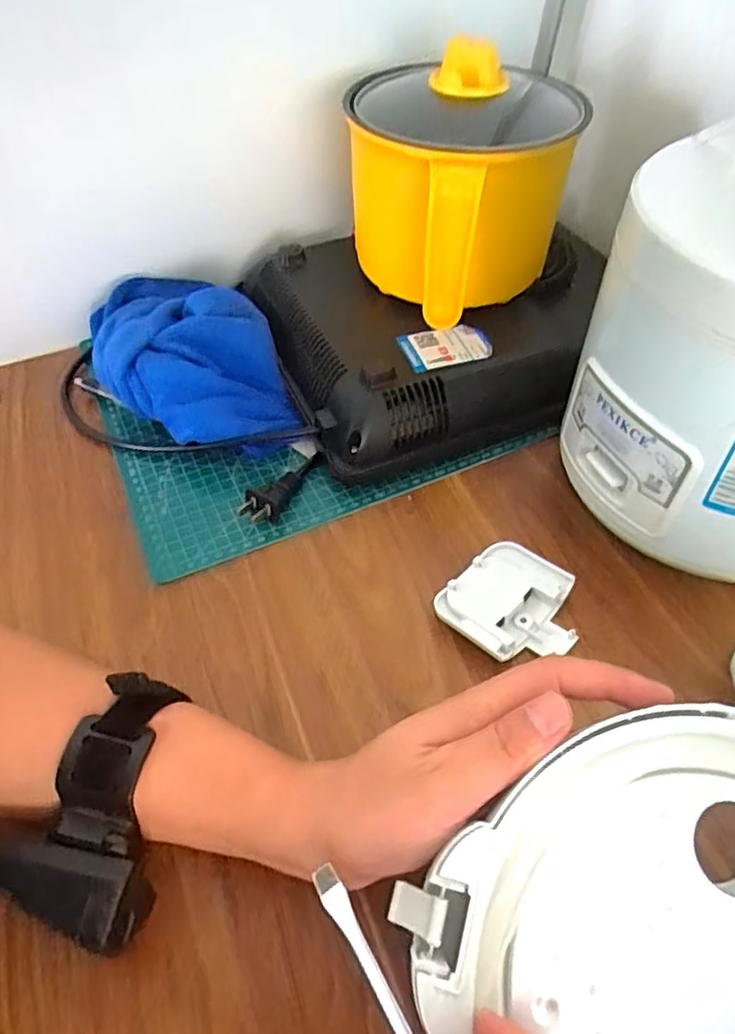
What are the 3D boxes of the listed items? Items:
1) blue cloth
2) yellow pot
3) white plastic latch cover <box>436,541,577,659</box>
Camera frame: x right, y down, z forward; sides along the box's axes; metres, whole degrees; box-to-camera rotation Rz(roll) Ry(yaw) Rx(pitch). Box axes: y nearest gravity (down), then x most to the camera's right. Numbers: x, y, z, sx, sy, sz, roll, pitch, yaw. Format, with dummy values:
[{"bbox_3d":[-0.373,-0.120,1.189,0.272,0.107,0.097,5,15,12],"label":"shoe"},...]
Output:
[{"bbox_3d":[-0.144,-0.122,0.504,0.131,0.070,0.199,-19,53,-13],"label":"blue cloth"},{"bbox_3d":[0.071,-0.253,0.485,0.159,0.148,0.220,2,51,4],"label":"yellow pot"},{"bbox_3d":[0.090,0.053,0.389,0.075,0.011,0.071,34,60,26],"label":"white plastic latch cover"}]

